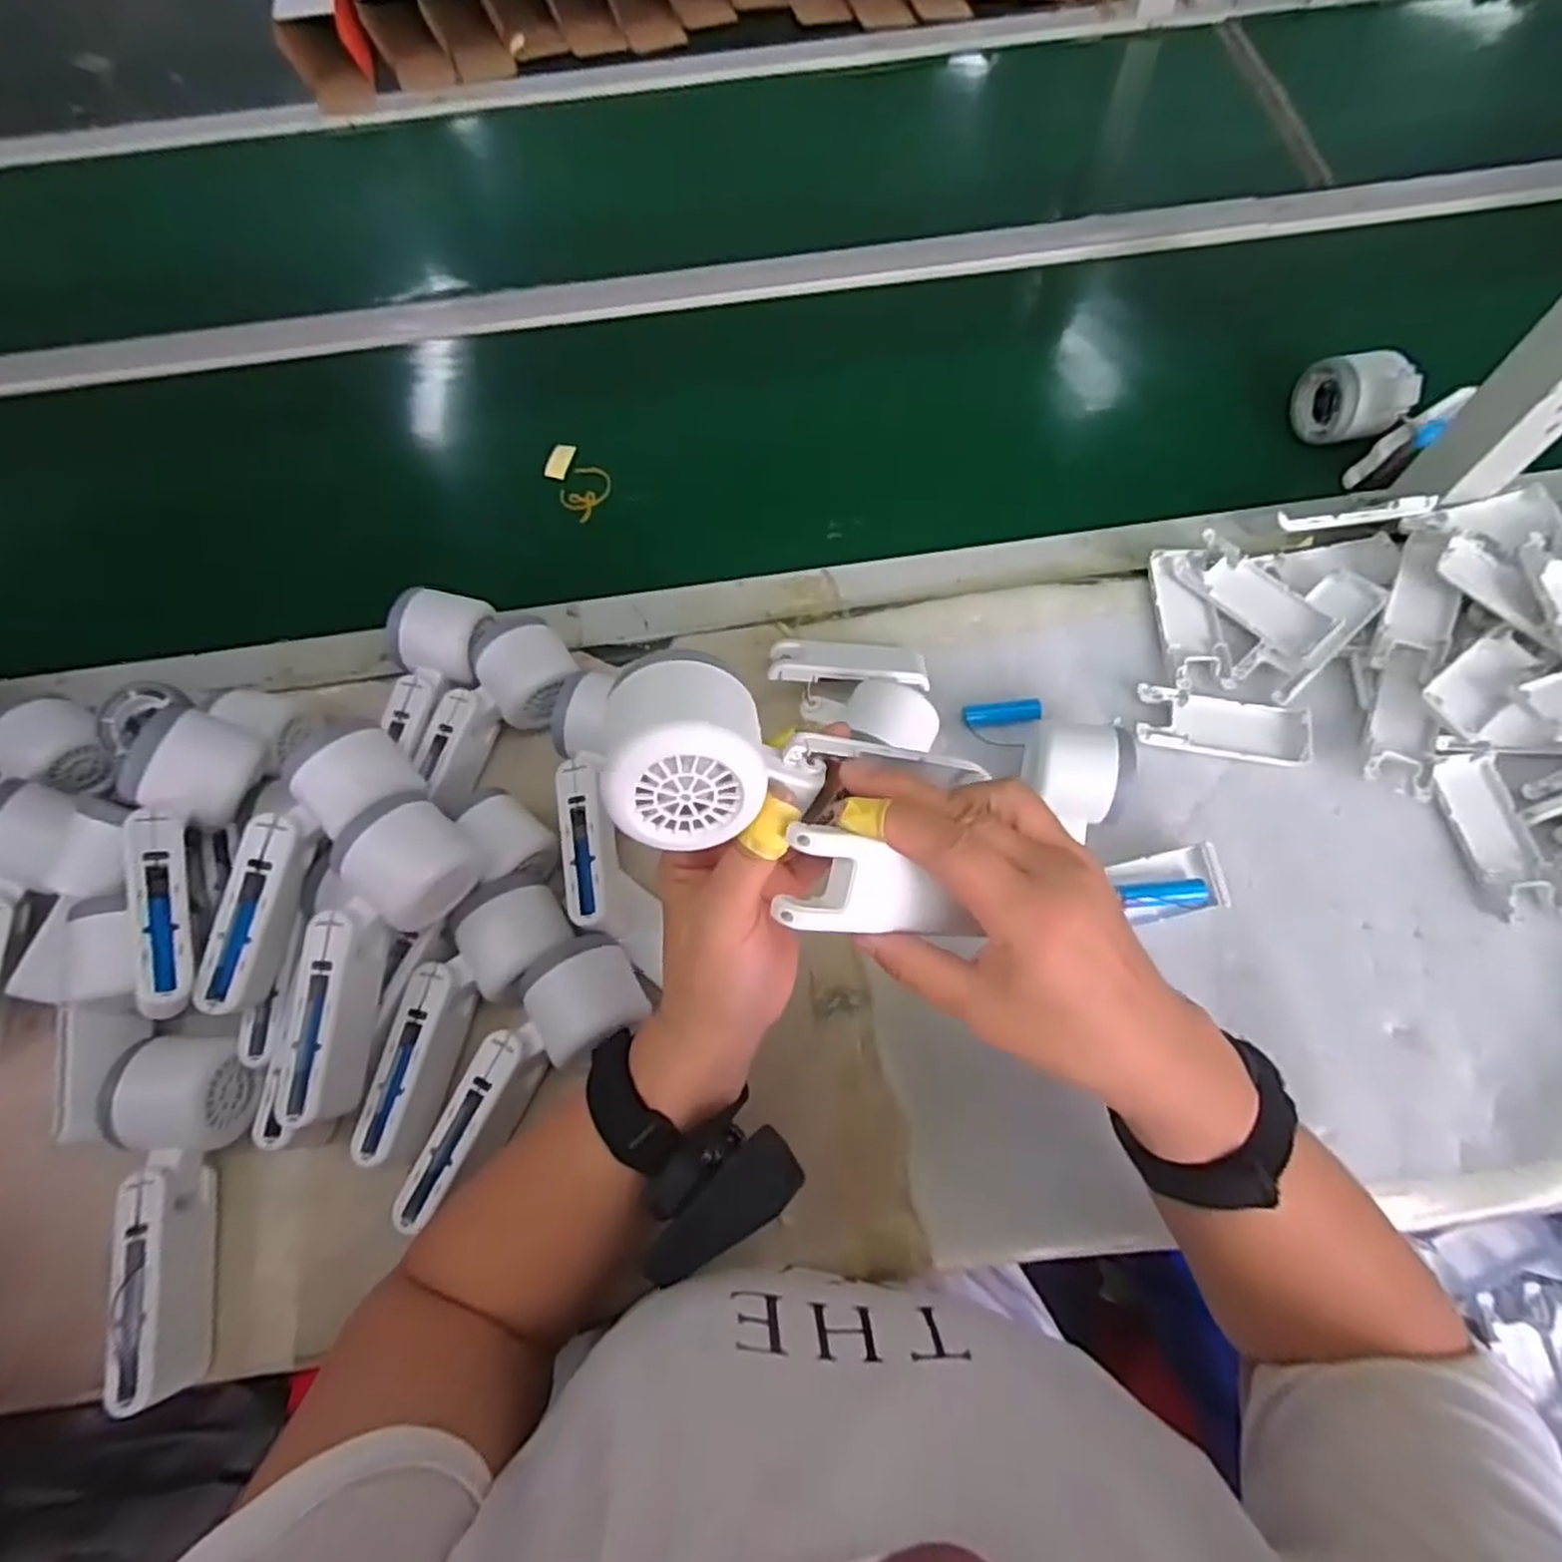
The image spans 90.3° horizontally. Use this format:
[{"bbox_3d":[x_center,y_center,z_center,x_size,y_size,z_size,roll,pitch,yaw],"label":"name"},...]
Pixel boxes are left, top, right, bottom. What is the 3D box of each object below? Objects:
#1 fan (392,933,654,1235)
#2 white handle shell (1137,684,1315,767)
[{"bbox_3d":[-0.146,0.157,0.427,0.162,0.053,0.068,-38,71,-13],"label":"fan"},{"bbox_3d":[0.290,-0.036,0.510,0.106,0.012,0.042,12,68,7],"label":"white handle shell"}]

